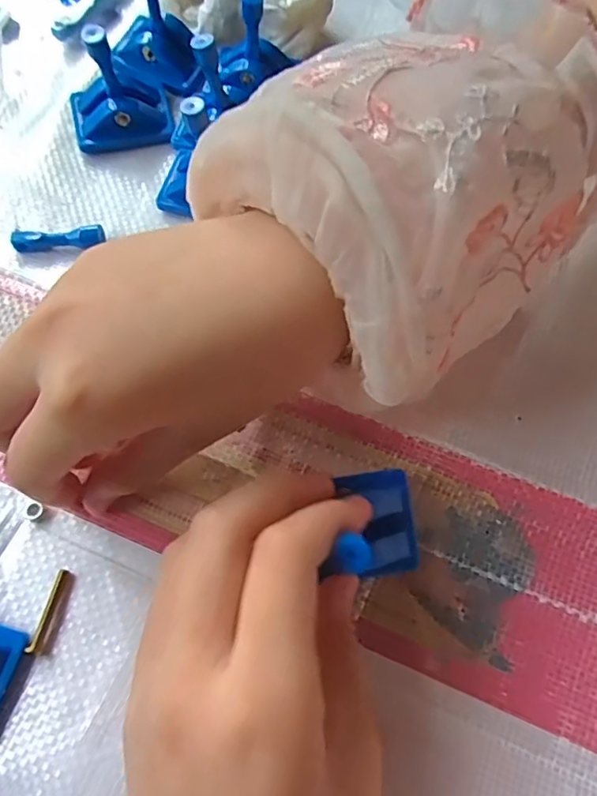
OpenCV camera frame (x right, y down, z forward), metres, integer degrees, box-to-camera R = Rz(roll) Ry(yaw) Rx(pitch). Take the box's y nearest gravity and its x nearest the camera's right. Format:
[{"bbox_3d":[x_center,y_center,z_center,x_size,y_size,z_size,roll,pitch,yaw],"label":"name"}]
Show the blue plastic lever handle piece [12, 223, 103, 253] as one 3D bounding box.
[{"bbox_3d":[-0.101,-0.067,0.239,0.038,0.008,0.008,-3,68,-3],"label":"blue plastic lever handle piece"}]

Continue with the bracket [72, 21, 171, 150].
[{"bbox_3d":[-0.083,-0.139,0.249,0.043,0.046,0.034,-11,68,-6],"label":"bracket"}]

